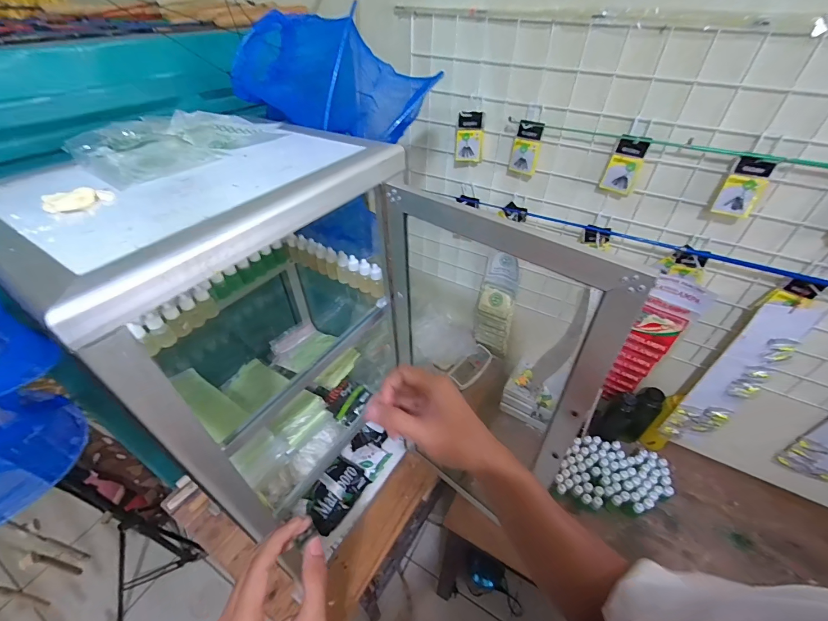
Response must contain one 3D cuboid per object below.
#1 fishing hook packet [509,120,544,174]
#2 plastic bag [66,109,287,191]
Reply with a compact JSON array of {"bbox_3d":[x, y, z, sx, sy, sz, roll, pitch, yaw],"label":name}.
[{"bbox_3d":[0.224,-0.322,0.720,0.053,0.101,0.018,26,51,24],"label":"fishing hook packet"},{"bbox_3d":[-0.276,-0.209,0.424,0.136,0.031,0.206,26,48,25],"label":"plastic bag"}]

